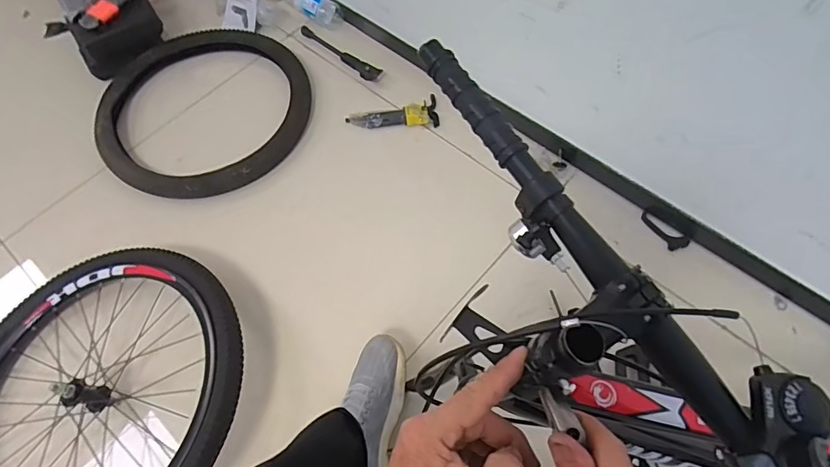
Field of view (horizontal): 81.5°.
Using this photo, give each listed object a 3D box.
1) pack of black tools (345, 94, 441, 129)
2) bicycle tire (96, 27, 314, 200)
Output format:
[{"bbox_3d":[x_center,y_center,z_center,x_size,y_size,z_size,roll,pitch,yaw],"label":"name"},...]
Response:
[{"bbox_3d":[-0.051,-0.265,1.086,0.206,0.039,0.056,-3,63,0],"label":"pack of black tools"},{"bbox_3d":[-0.462,-0.298,1.089,0.439,0.067,0.477,-1,63,2],"label":"bicycle tire"}]

